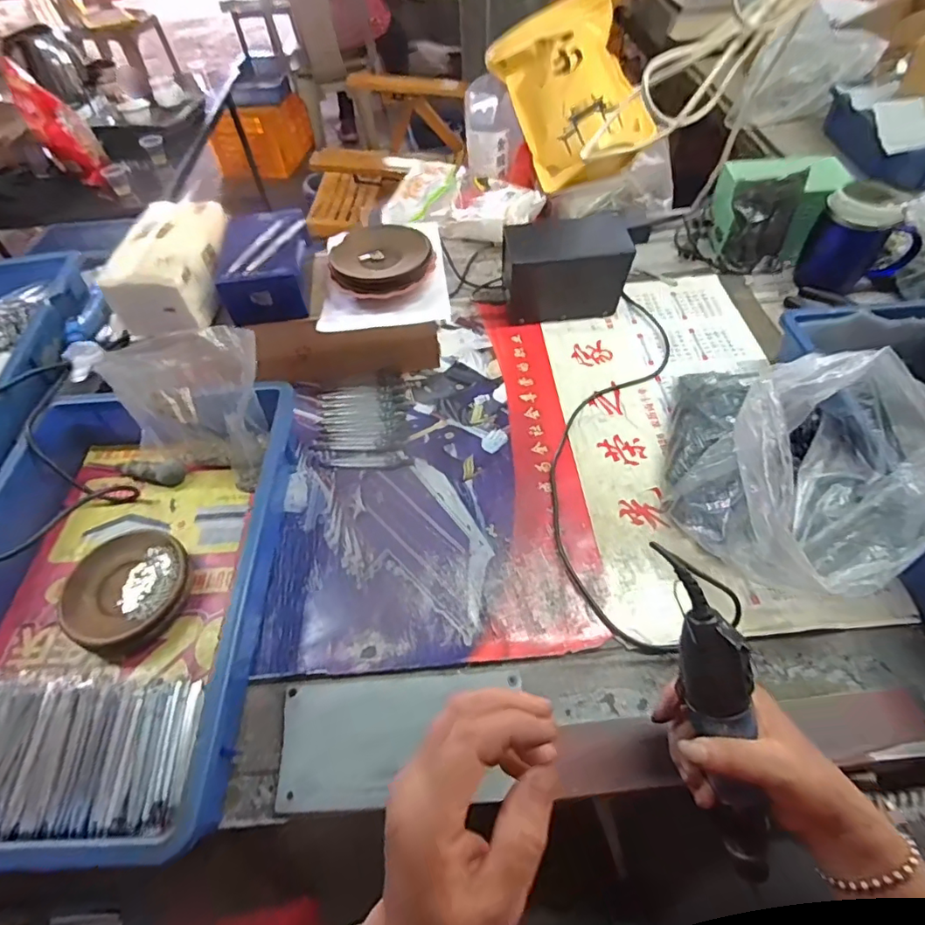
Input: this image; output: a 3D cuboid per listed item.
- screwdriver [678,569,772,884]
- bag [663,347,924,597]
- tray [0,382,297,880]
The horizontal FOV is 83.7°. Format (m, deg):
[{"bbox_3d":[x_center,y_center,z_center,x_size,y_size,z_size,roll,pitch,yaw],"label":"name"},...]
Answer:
[{"bbox_3d":[0.180,0.188,0.351,0.033,0.032,0.234,-18,101,-13],"label":"screwdriver"},{"bbox_3d":[0.320,-0.003,0.501,0.201,0.149,0.267,7,55,9],"label":"bag"},{"bbox_3d":[-0.324,0.109,0.487,0.281,0.083,0.422,-3,54,1],"label":"tray"}]

